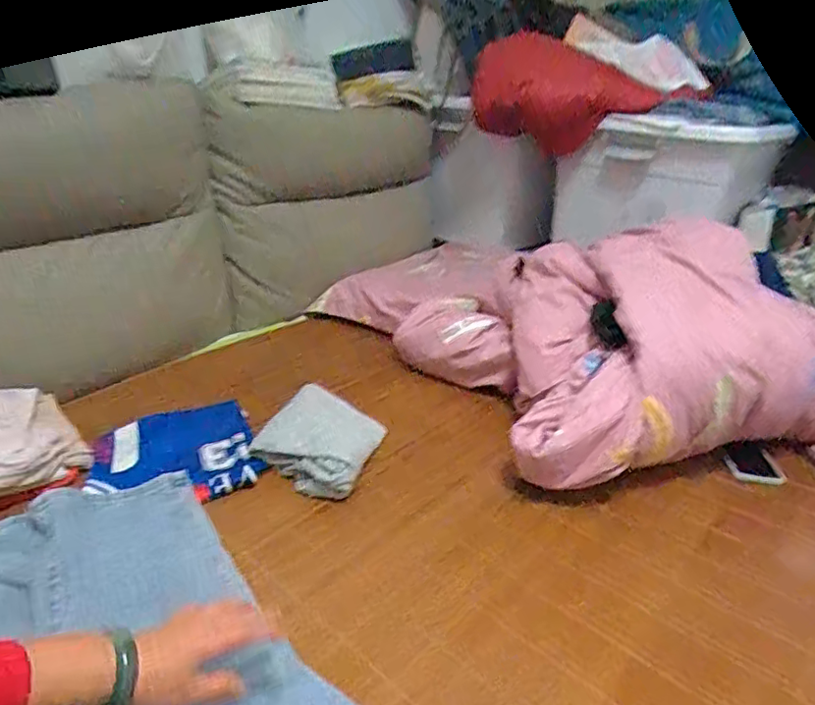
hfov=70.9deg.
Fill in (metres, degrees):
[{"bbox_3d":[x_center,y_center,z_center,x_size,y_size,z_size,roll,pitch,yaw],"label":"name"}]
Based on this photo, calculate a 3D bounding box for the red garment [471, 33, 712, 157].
[{"bbox_3d":[0.443,-0.657,1.468,0.527,0.235,0.233,10,28,13],"label":"red garment"}]

